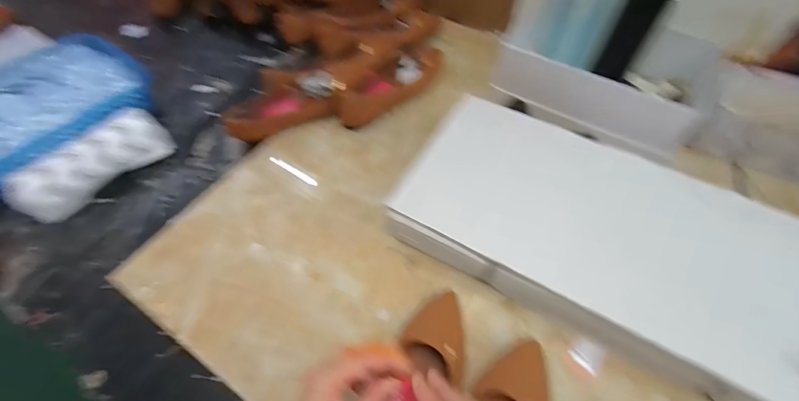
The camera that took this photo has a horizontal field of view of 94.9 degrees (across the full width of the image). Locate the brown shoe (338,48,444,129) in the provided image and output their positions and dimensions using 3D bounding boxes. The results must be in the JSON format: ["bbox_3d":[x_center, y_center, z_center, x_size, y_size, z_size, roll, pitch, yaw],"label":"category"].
[{"bbox_3d":[-0.017,-0.229,0.677,0.254,0.049,0.087,-40,65,-23],"label":"brown shoe"}]

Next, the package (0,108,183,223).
[{"bbox_3d":[-0.481,-0.062,0.579,0.074,0.071,0.211,33,63,20],"label":"package"}]

